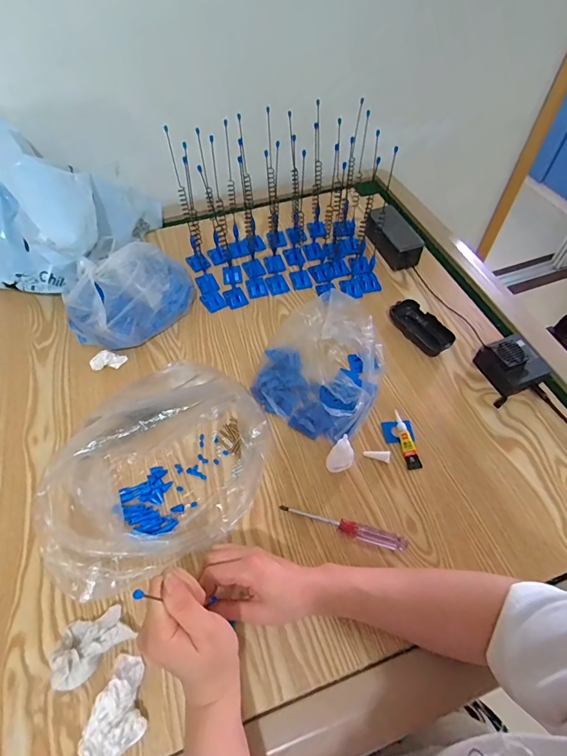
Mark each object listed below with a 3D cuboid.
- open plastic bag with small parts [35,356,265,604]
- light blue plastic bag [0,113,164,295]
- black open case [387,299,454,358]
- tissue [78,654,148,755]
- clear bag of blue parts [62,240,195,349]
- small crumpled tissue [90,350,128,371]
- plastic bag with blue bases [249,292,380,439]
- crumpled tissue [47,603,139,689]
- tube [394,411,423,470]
[{"bbox_3d":[-0.161,0.088,0.474,0.251,0.135,0.222,-33,61,-20],"label":"open plastic bag with small parts"},{"bbox_3d":[-0.419,-0.290,0.685,0.301,0.210,0.283,8,56,6],"label":"light blue plastic bag"},{"bbox_3d":[0.221,-0.083,0.654,0.053,0.026,0.109,-29,60,-18],"label":"black open case"},{"bbox_3d":[-0.153,0.313,0.375,0.047,0.028,0.088,14,57,10],"label":"tissue"},{"bbox_3d":[-0.235,-0.131,0.642,0.125,0.103,0.191,32,62,20],"label":"clear bag of blue parts"},{"bbox_3d":[-0.267,-0.027,0.619,0.050,0.025,0.019,-7,56,-4],"label":"small crumpled tissue"},{"bbox_3d":[0.053,-0.026,0.587,0.172,0.072,0.213,12,57,9],"label":"plastic bag with blue bases"},{"bbox_3d":[-0.191,0.265,0.405,0.075,0.034,0.055,-17,57,-11],"label":"crumpled tissue"},{"bbox_3d":[0.163,0.083,0.548,0.020,0.014,0.081,-13,57,-8],"label":"tube"}]

